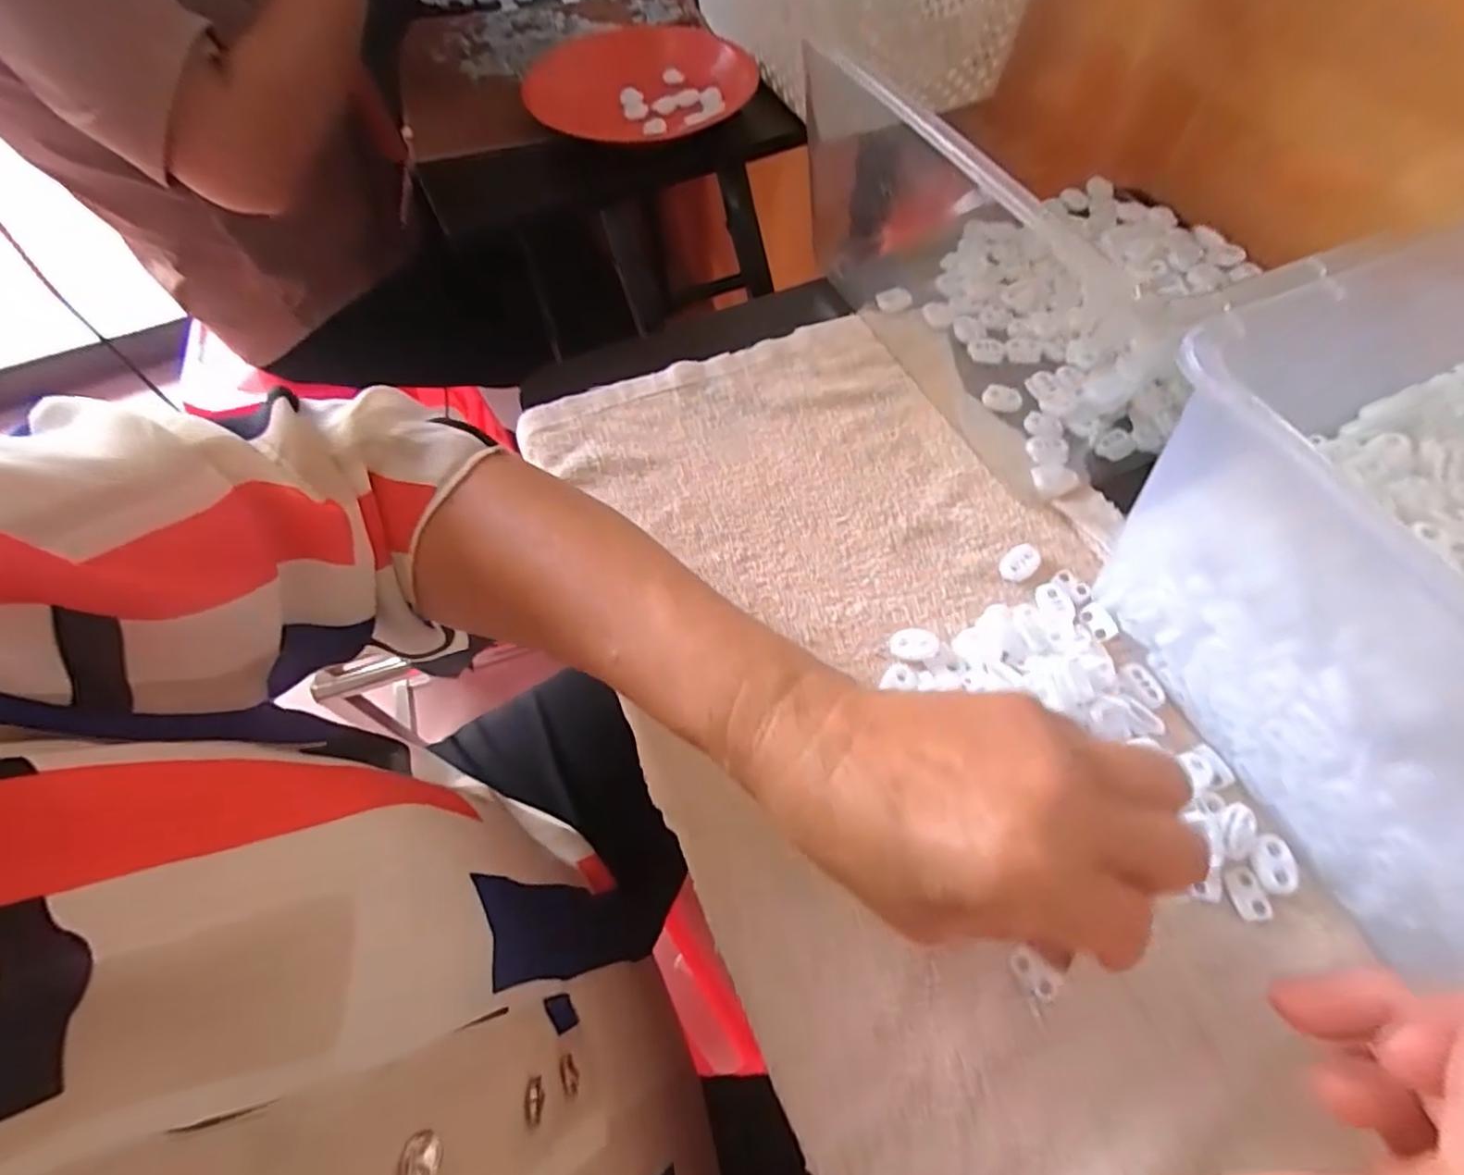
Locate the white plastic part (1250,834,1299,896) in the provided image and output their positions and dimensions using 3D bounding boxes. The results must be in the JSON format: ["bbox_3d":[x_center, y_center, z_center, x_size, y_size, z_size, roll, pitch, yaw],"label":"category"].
[{"bbox_3d":[0.216,0.110,0.266,0.015,0.004,0.022,2,60,4],"label":"white plastic part"}]

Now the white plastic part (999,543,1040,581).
[{"bbox_3d":[0.147,-0.012,0.341,0.015,0.008,0.021,38,68,22],"label":"white plastic part"}]

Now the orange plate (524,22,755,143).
[{"bbox_3d":[-0.083,-0.450,0.595,0.185,0.023,0.215,29,65,19],"label":"orange plate"}]

